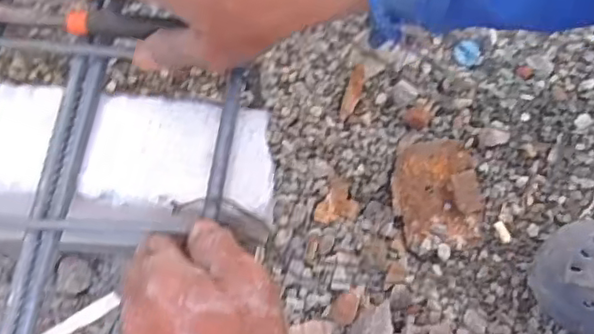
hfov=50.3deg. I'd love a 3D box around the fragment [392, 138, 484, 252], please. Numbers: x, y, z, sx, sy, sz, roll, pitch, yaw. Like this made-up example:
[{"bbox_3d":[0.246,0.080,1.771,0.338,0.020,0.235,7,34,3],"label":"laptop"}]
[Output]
[{"bbox_3d":[0.132,0.022,0.596,0.081,0.016,0.101,-2,73,0],"label":"fragment"}]

